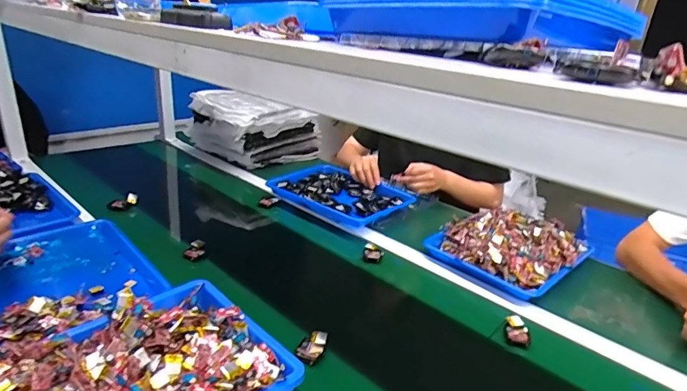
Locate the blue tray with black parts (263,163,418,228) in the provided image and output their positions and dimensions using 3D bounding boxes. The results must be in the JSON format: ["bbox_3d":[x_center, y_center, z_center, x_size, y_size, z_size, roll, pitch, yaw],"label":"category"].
[{"bbox_3d":[-0.008,-0.006,1.105,0.313,0.039,0.232,22,28,38],"label":"blue tray with black parts"}]

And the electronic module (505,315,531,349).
[{"bbox_3d":[0.277,0.215,0.685,0.037,0.017,0.058,11,23,18],"label":"electronic module"}]

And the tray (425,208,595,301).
[{"bbox_3d":[0.355,0.101,0.916,0.291,0.068,0.246,-15,28,-39],"label":"tray"}]

